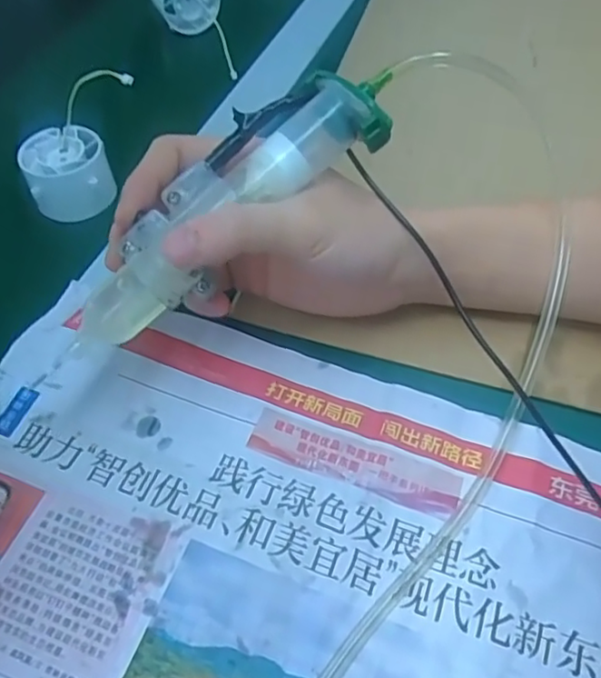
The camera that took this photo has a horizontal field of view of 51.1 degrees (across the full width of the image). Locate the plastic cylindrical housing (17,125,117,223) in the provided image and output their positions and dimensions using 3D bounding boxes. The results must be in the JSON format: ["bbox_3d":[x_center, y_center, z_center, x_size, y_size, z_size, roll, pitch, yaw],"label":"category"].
[{"bbox_3d":[-0.147,-0.106,0.399,0.050,0.037,0.048,1,54,-1],"label":"plastic cylindrical housing"}]

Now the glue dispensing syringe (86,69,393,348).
[{"bbox_3d":[-0.027,-0.052,0.276,0.155,0.038,0.047,-44,64,-3],"label":"glue dispensing syringe"}]

